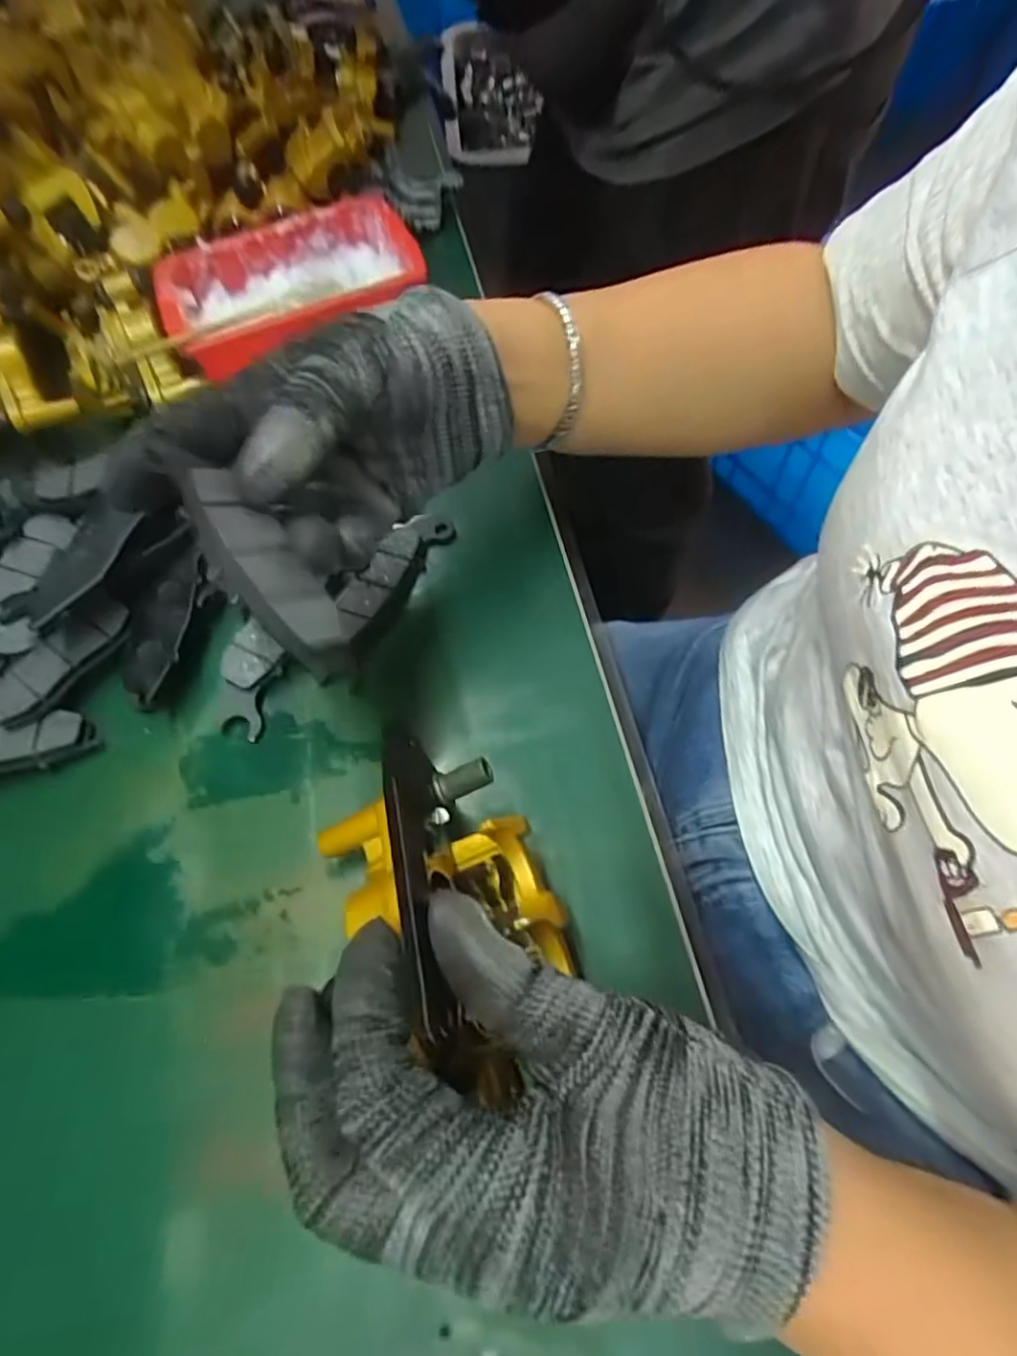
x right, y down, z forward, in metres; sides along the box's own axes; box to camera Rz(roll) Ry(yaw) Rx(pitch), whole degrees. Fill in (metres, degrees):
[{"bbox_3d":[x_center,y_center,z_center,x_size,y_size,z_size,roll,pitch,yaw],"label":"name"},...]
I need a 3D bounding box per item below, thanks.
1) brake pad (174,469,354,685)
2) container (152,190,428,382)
[{"bbox_3d":[-0.078,-0.030,0.203,0.027,0.015,0.080,-29,78,-47],"label":"brake pad"},{"bbox_3d":[-0.130,-0.235,0.381,0.150,0.042,0.091,-19,62,-6],"label":"container"}]

